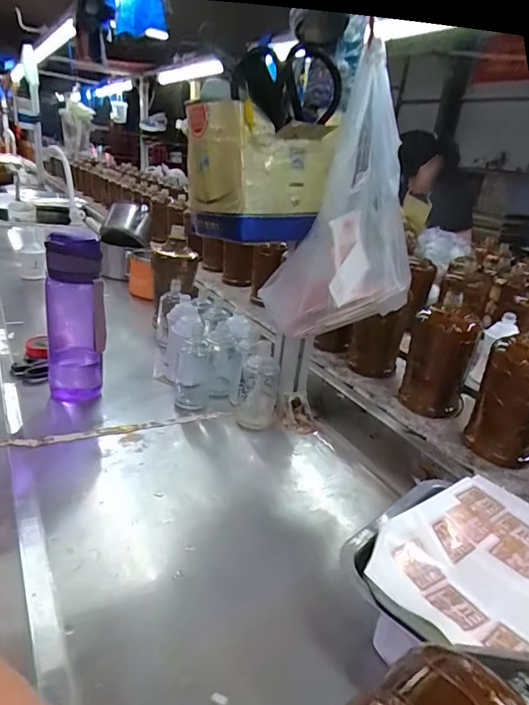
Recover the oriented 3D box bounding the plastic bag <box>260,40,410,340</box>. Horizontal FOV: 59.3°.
[{"bbox_3d":[0.100,-0.165,0.537,0.157,0.289,0.082,1,24,-11],"label":"plastic bag"}]

